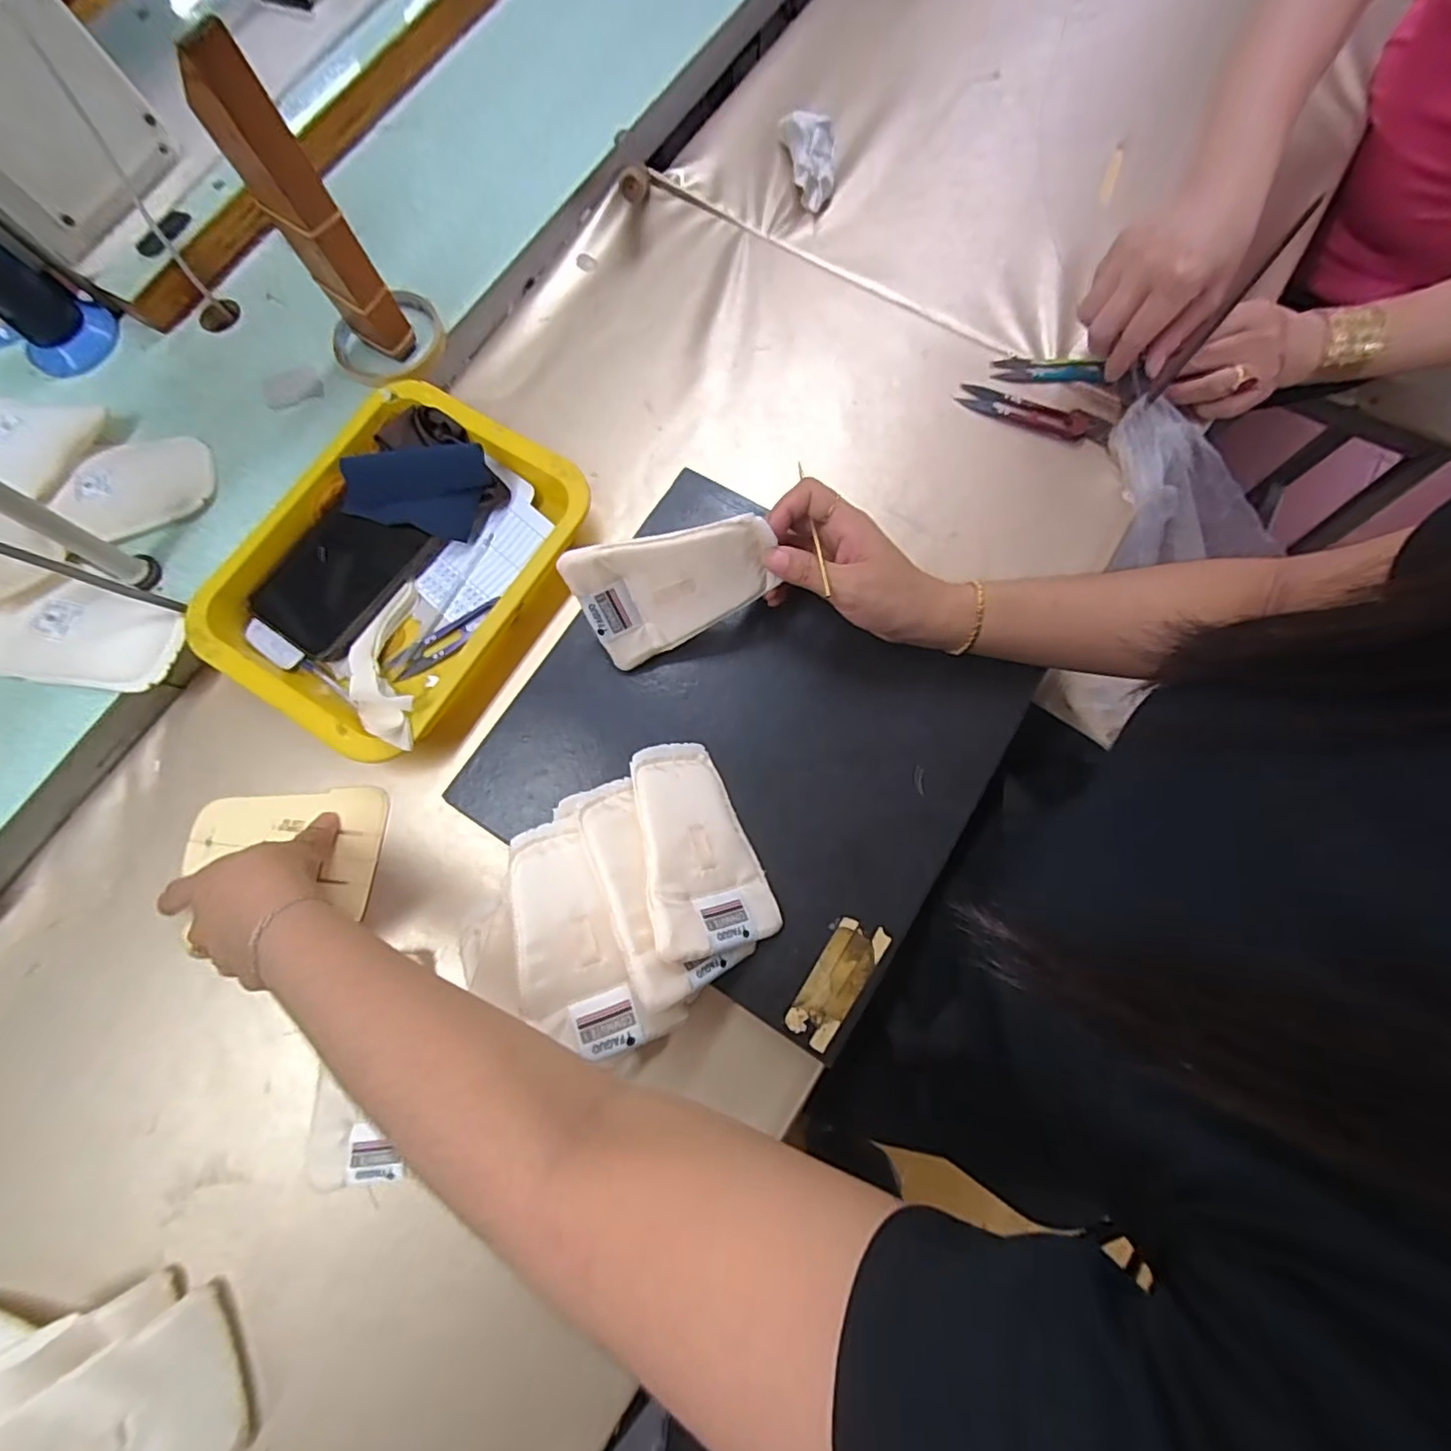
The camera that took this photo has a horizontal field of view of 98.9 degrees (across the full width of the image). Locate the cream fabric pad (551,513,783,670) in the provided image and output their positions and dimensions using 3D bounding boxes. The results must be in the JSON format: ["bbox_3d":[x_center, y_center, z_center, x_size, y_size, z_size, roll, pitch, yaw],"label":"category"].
[{"bbox_3d":[-0.031,-0.090,0.394,0.121,0.083,0.007,-19,42,9],"label":"cream fabric pad"}]

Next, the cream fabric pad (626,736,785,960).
[{"bbox_3d":[-0.016,0.071,0.386,0.084,0.009,0.128,-2,63,-34],"label":"cream fabric pad"}]

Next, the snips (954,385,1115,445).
[{"bbox_3d":[0.253,-0.256,0.506,0.121,0.008,0.029,20,78,4],"label":"snips"}]

